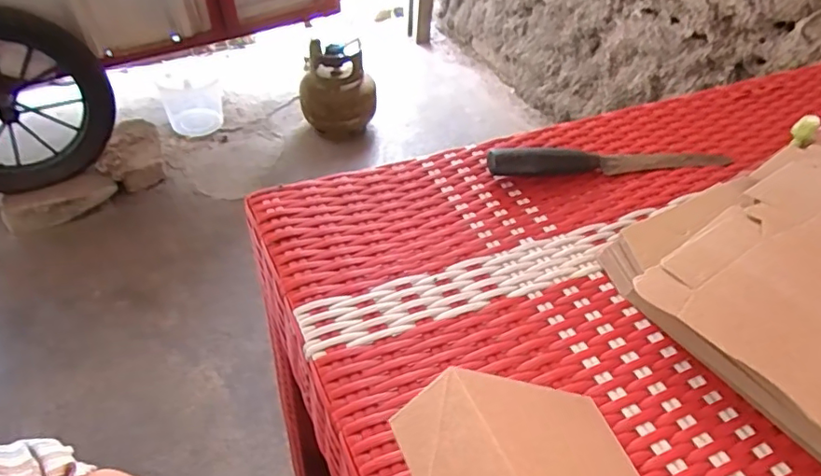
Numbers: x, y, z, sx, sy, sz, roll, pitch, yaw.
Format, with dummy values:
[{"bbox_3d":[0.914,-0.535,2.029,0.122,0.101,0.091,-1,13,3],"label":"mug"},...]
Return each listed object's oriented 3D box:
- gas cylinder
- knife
[{"bbox_3d":[-0.243,-0.517,1.892,0.241,0.292,0.260,-2,43,-6],"label":"gas cylinder"},{"bbox_3d":[0.196,-0.079,0.536,0.246,0.027,0.025,-5,44,-9],"label":"knife"}]

